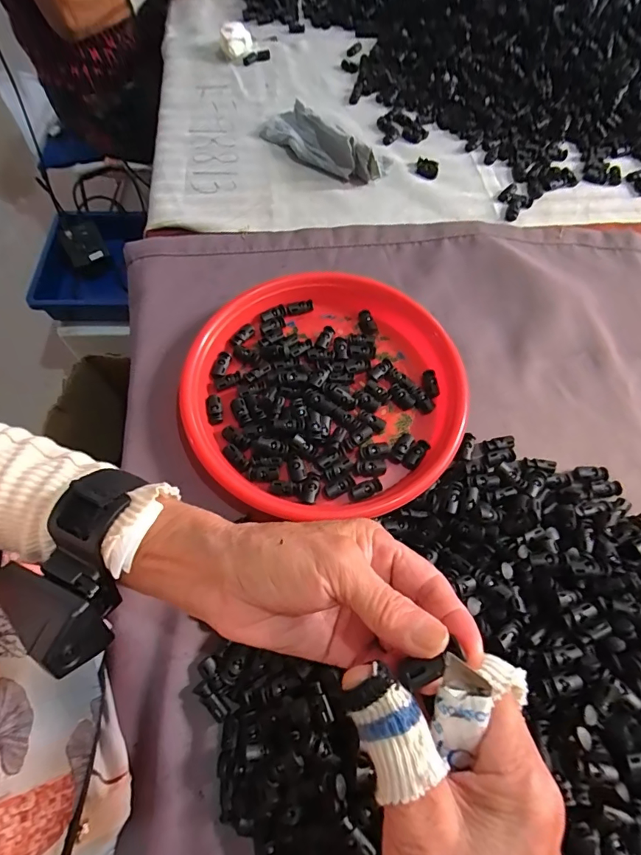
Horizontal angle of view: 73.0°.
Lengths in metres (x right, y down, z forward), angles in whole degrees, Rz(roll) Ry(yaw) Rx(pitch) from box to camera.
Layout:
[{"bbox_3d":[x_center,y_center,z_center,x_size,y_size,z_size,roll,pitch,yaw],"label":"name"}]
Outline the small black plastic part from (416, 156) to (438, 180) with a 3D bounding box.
[{"bbox_3d":[0.139,-0.336,0.561,0.027,0.012,0.022,3,65,1],"label":"small black plastic part"}]

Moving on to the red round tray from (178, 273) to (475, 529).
[{"bbox_3d":[0.005,-0.042,0.409,0.249,0.028,0.249,0,65,-1],"label":"red round tray"}]

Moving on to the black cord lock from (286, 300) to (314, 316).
[{"bbox_3d":[-0.021,-0.127,0.458,0.029,0.007,0.011,-15,66,-8],"label":"black cord lock"}]

